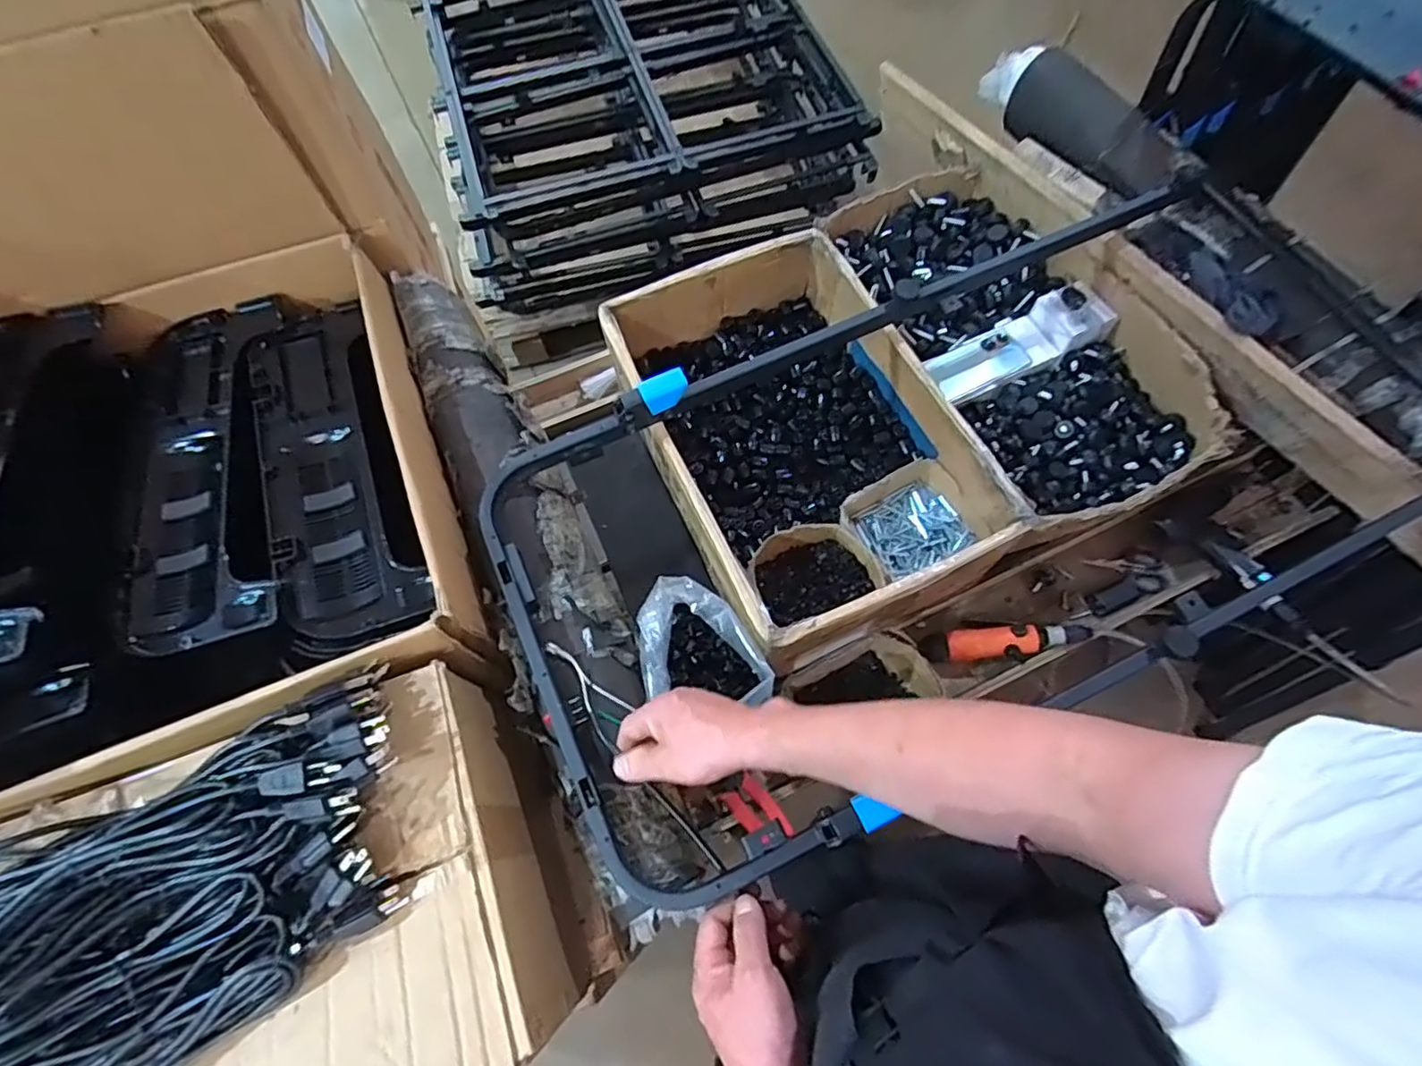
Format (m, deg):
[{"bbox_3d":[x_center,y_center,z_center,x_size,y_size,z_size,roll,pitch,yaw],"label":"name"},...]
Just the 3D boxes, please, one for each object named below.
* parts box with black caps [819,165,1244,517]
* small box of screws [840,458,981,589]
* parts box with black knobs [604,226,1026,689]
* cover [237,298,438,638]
[{"bbox_3d":[0.433,-0.301,0.947,0.329,0.092,0.625,-23,67,-7],"label":"parts box with black caps"},{"bbox_3d":[0.260,-0.009,0.859,0.157,0.063,0.135,-26,68,-8],"label":"small box of screws"},{"bbox_3d":[0.108,-0.126,0.864,0.348,0.163,0.529,-24,67,-7],"label":"parts box with black knobs"},{"bbox_3d":[-0.454,-0.093,0.776,0.156,0.036,0.491,-24,67,-7],"label":"cover"}]

